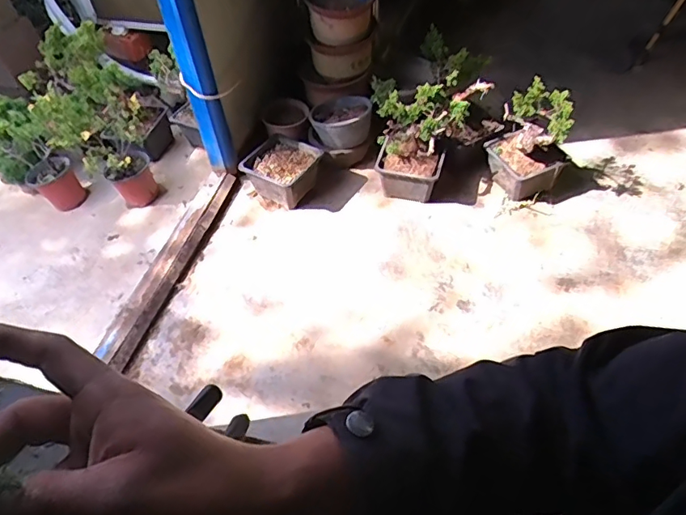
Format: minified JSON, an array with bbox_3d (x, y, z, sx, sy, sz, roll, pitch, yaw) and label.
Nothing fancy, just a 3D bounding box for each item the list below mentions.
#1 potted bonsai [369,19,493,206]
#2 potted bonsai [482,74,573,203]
[{"bbox_3d":[0.194,-0.353,1.313,0.255,0.262,0.306,31,59,25],"label":"potted bonsai"},{"bbox_3d":[0.466,-0.286,1.265,0.156,0.237,0.167,-22,53,-14],"label":"potted bonsai"}]

